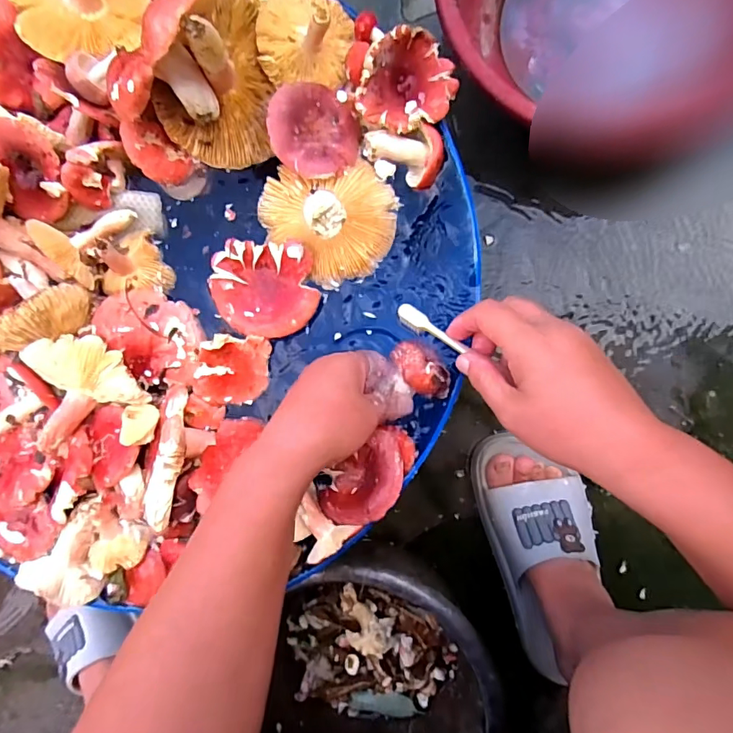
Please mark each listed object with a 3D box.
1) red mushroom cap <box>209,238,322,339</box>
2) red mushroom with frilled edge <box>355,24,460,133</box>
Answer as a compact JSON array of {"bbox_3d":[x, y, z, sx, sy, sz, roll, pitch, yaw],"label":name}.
[{"bbox_3d":[-0.084,-0.063,0.388,0.086,0.017,0.074,3,92,6],"label":"red mushroom cap"},{"bbox_3d":[0.030,-0.208,0.353,0.070,0.033,0.061,-44,87,6],"label":"red mushroom with frilled edge"}]

